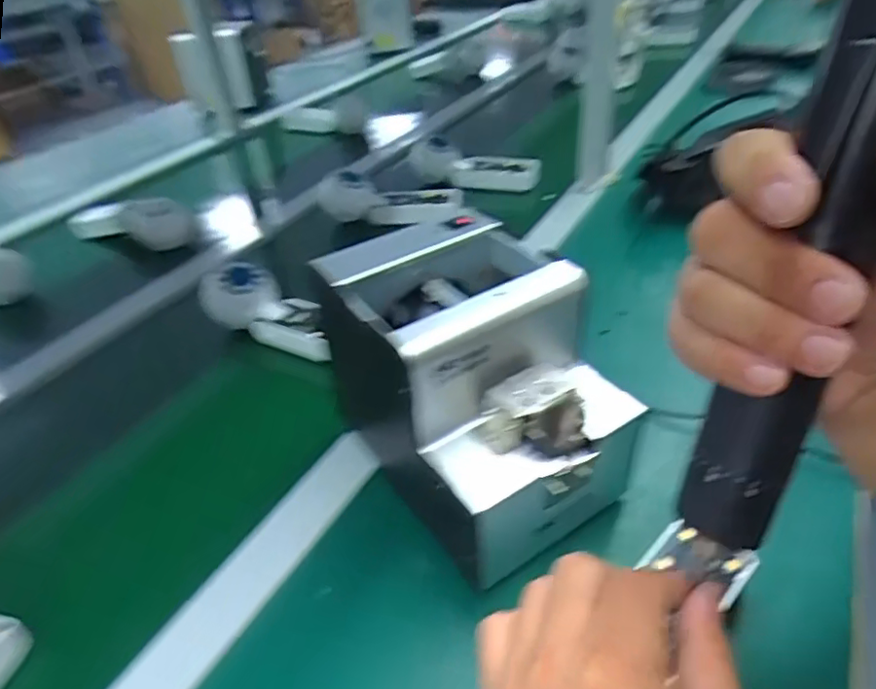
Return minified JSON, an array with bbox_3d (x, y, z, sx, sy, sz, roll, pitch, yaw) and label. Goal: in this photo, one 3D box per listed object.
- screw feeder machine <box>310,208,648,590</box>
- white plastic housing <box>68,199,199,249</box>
[{"bbox_3d":[0.025,0.027,0.381,0.121,0.150,0.170,-25,42,-24],"label":"screw feeder machine"},{"bbox_3d":[-0.391,-0.159,0.755,0.188,0.058,0.039,10,40,18],"label":"white plastic housing"}]

